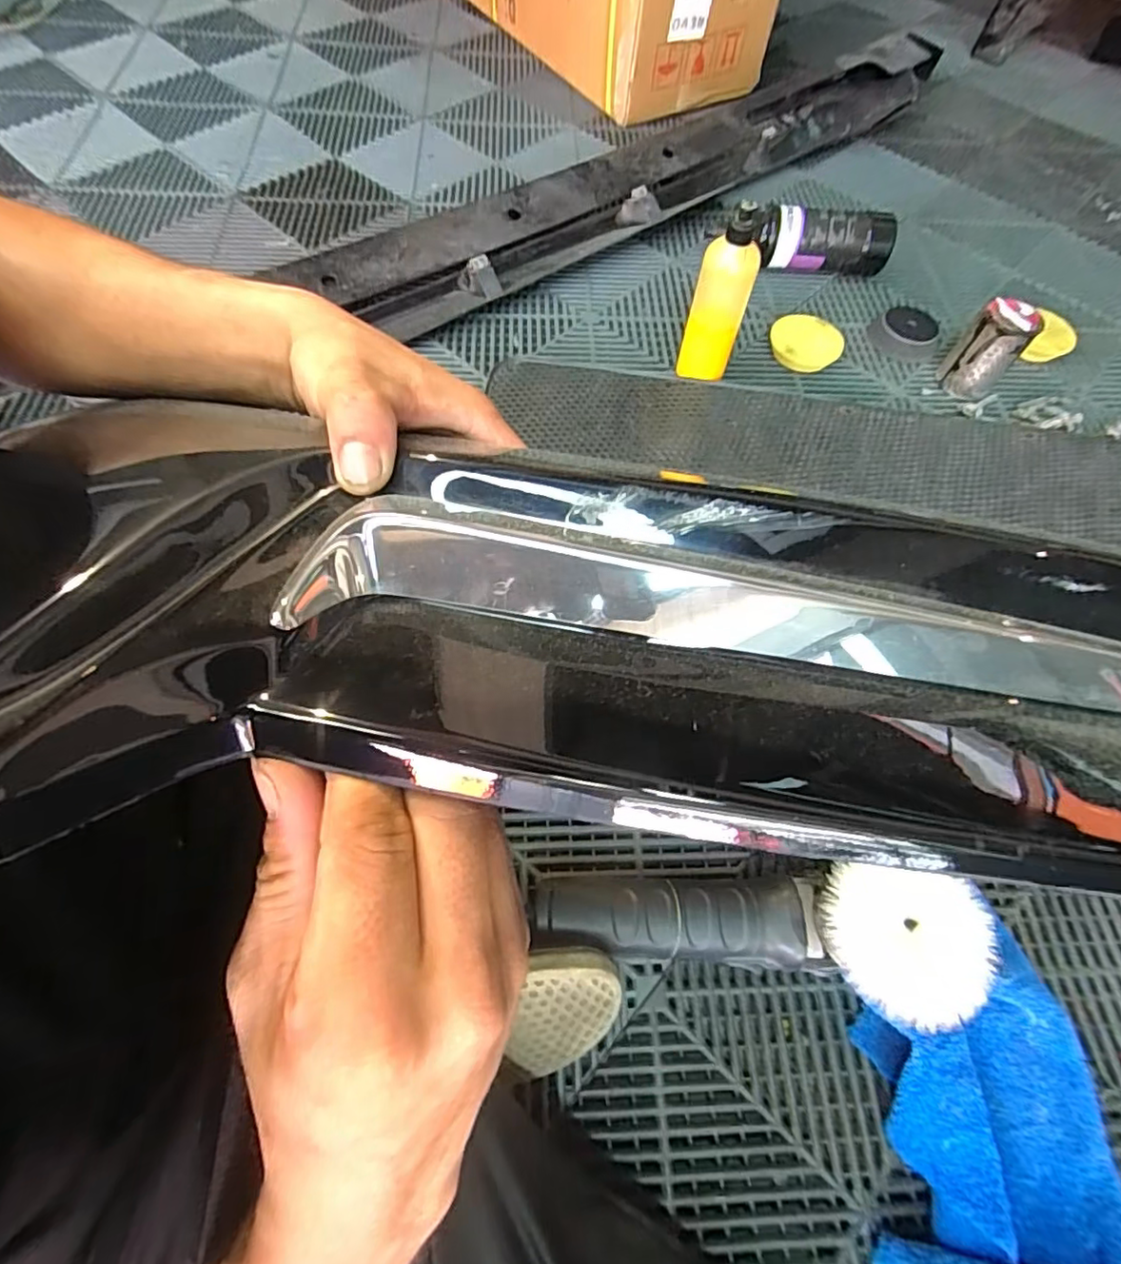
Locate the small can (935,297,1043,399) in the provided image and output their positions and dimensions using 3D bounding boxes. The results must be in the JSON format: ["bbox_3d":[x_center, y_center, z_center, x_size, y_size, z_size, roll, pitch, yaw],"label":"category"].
[{"bbox_3d":[0.576,-0.382,0.805,0.074,0.109,0.070,1,62,-1],"label":"small can"}]

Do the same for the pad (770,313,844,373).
[{"bbox_3d":[0.348,-0.410,0.851,0.097,0.034,0.084,23,64,10],"label":"pad"}]

